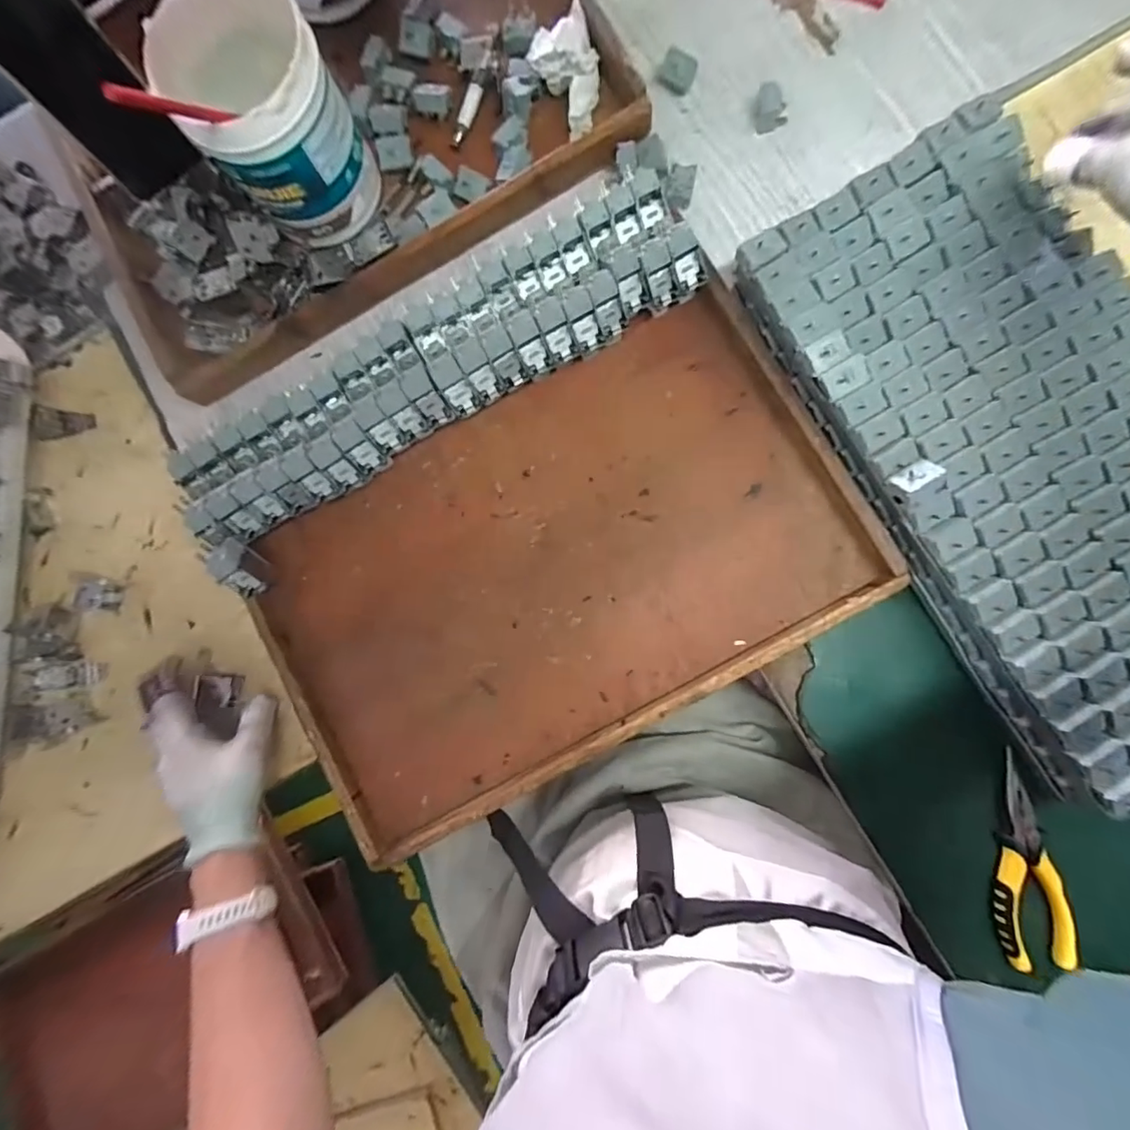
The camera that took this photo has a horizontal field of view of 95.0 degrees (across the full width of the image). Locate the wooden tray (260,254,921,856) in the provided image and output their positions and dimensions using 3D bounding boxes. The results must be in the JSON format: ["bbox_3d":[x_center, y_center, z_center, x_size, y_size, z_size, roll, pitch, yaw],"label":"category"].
[{"bbox_3d":[-0.013,0.002,0.447,0.489,0.030,0.303,-30,83,3],"label":"wooden tray"}]

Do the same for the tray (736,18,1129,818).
[{"bbox_3d":[0.391,-0.120,0.377,0.343,0.062,0.467,-33,83,2],"label":"tray"}]

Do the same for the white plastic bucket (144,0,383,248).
[{"bbox_3d":[-0.234,-0.358,0.423,0.119,0.126,0.106,-36,82,2],"label":"white plastic bucket"}]

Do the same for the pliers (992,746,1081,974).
[{"bbox_3d":[0.351,0.229,0.397,0.051,0.009,0.150,-8,84,5],"label":"pliers"}]

